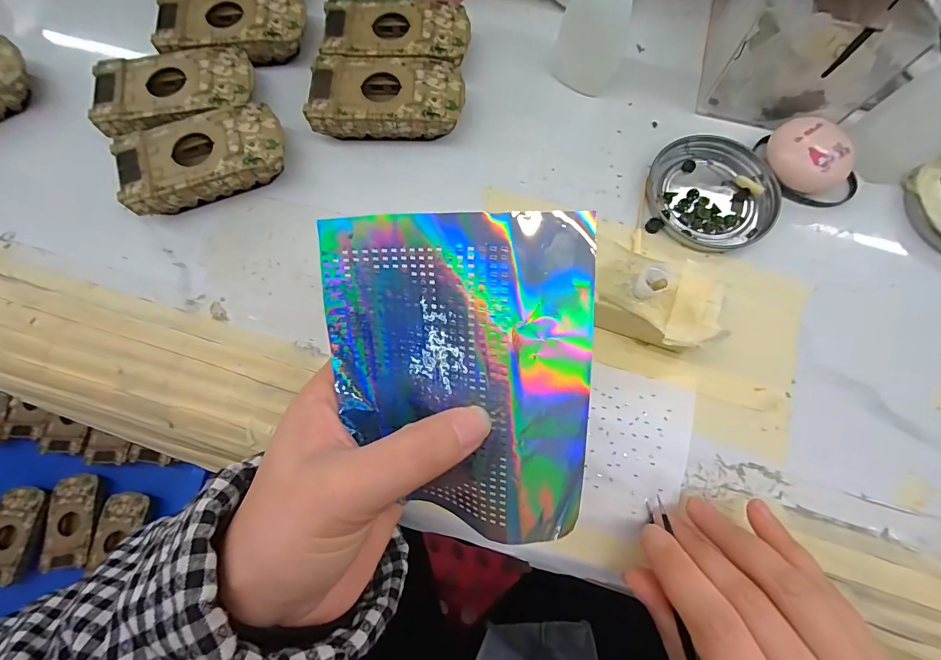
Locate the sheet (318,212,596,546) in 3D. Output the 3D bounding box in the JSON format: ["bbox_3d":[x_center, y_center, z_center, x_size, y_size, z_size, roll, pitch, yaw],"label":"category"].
[{"bbox_3d":[-0.007,0.017,0.159,0.100,0.010,0.119,2,99,14],"label":"sheet"}]

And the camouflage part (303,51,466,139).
[{"bbox_3d":[-0.053,-0.151,0.271,0.095,0.025,0.051,1,74,1],"label":"camouflage part"}]

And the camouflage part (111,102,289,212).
[{"bbox_3d":[-0.164,-0.106,0.259,0.094,0.027,0.050,-21,75,-5],"label":"camouflage part"}]

